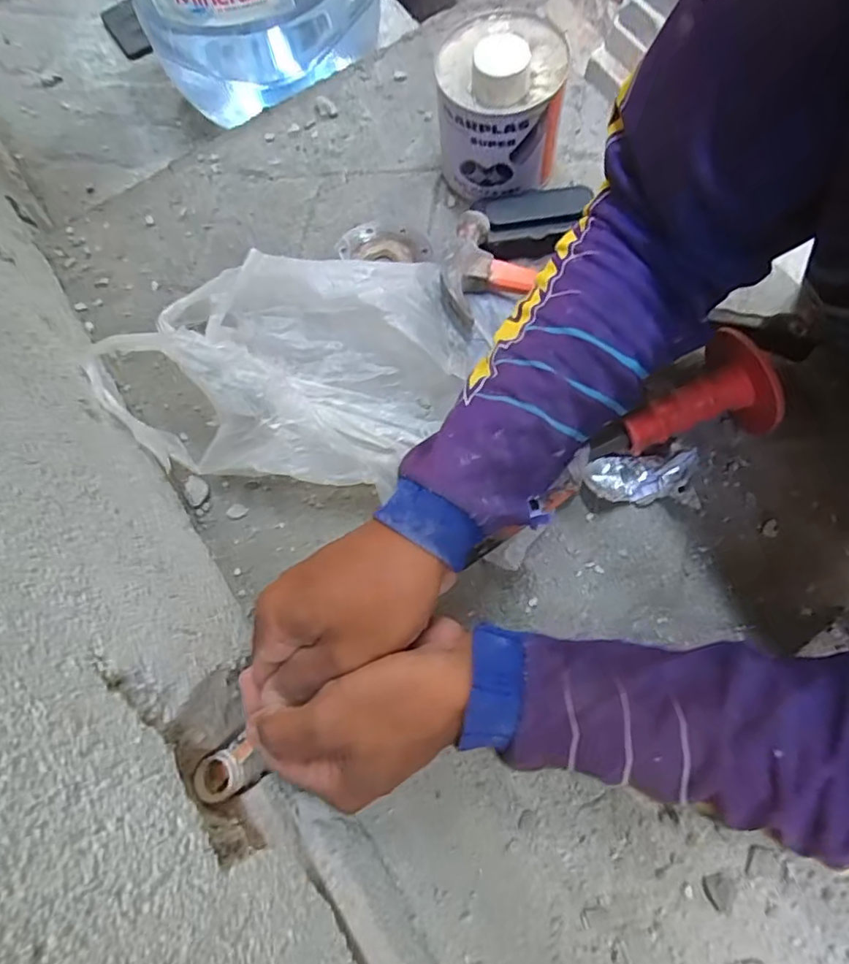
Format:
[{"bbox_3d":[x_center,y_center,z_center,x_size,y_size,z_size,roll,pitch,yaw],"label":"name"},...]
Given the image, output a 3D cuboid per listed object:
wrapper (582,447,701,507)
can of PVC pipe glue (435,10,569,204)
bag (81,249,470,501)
[{"bbox_3d":[0.155,-0.005,0.402,0.073,0.022,0.035,-8,72,17],"label":"wrapper"},{"bbox_3d":[0.058,-0.297,0.448,0.093,0.113,0.090,-1,73,2],"label":"can of PVC pipe glue"},{"bbox_3d":[-0.097,-0.094,0.406,0.243,0.094,0.180,7,73,5],"label":"bag"}]

